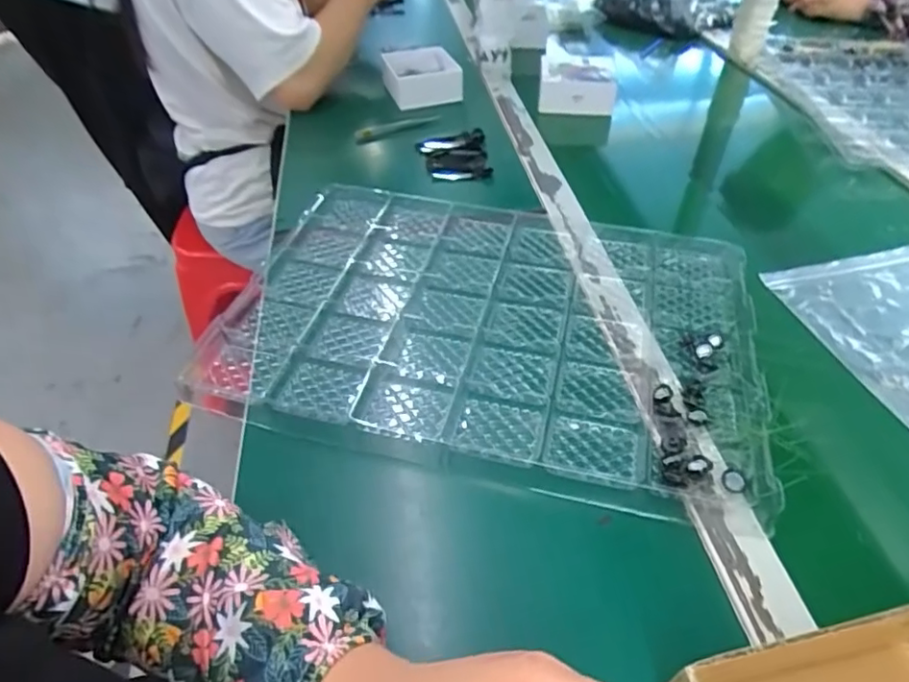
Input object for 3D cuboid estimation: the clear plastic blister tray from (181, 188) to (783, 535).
[{"bbox_3d":[0.029,-0.027,0.506,0.432,0.023,0.318,10,44,9],"label":"clear plastic blister tray"}]

